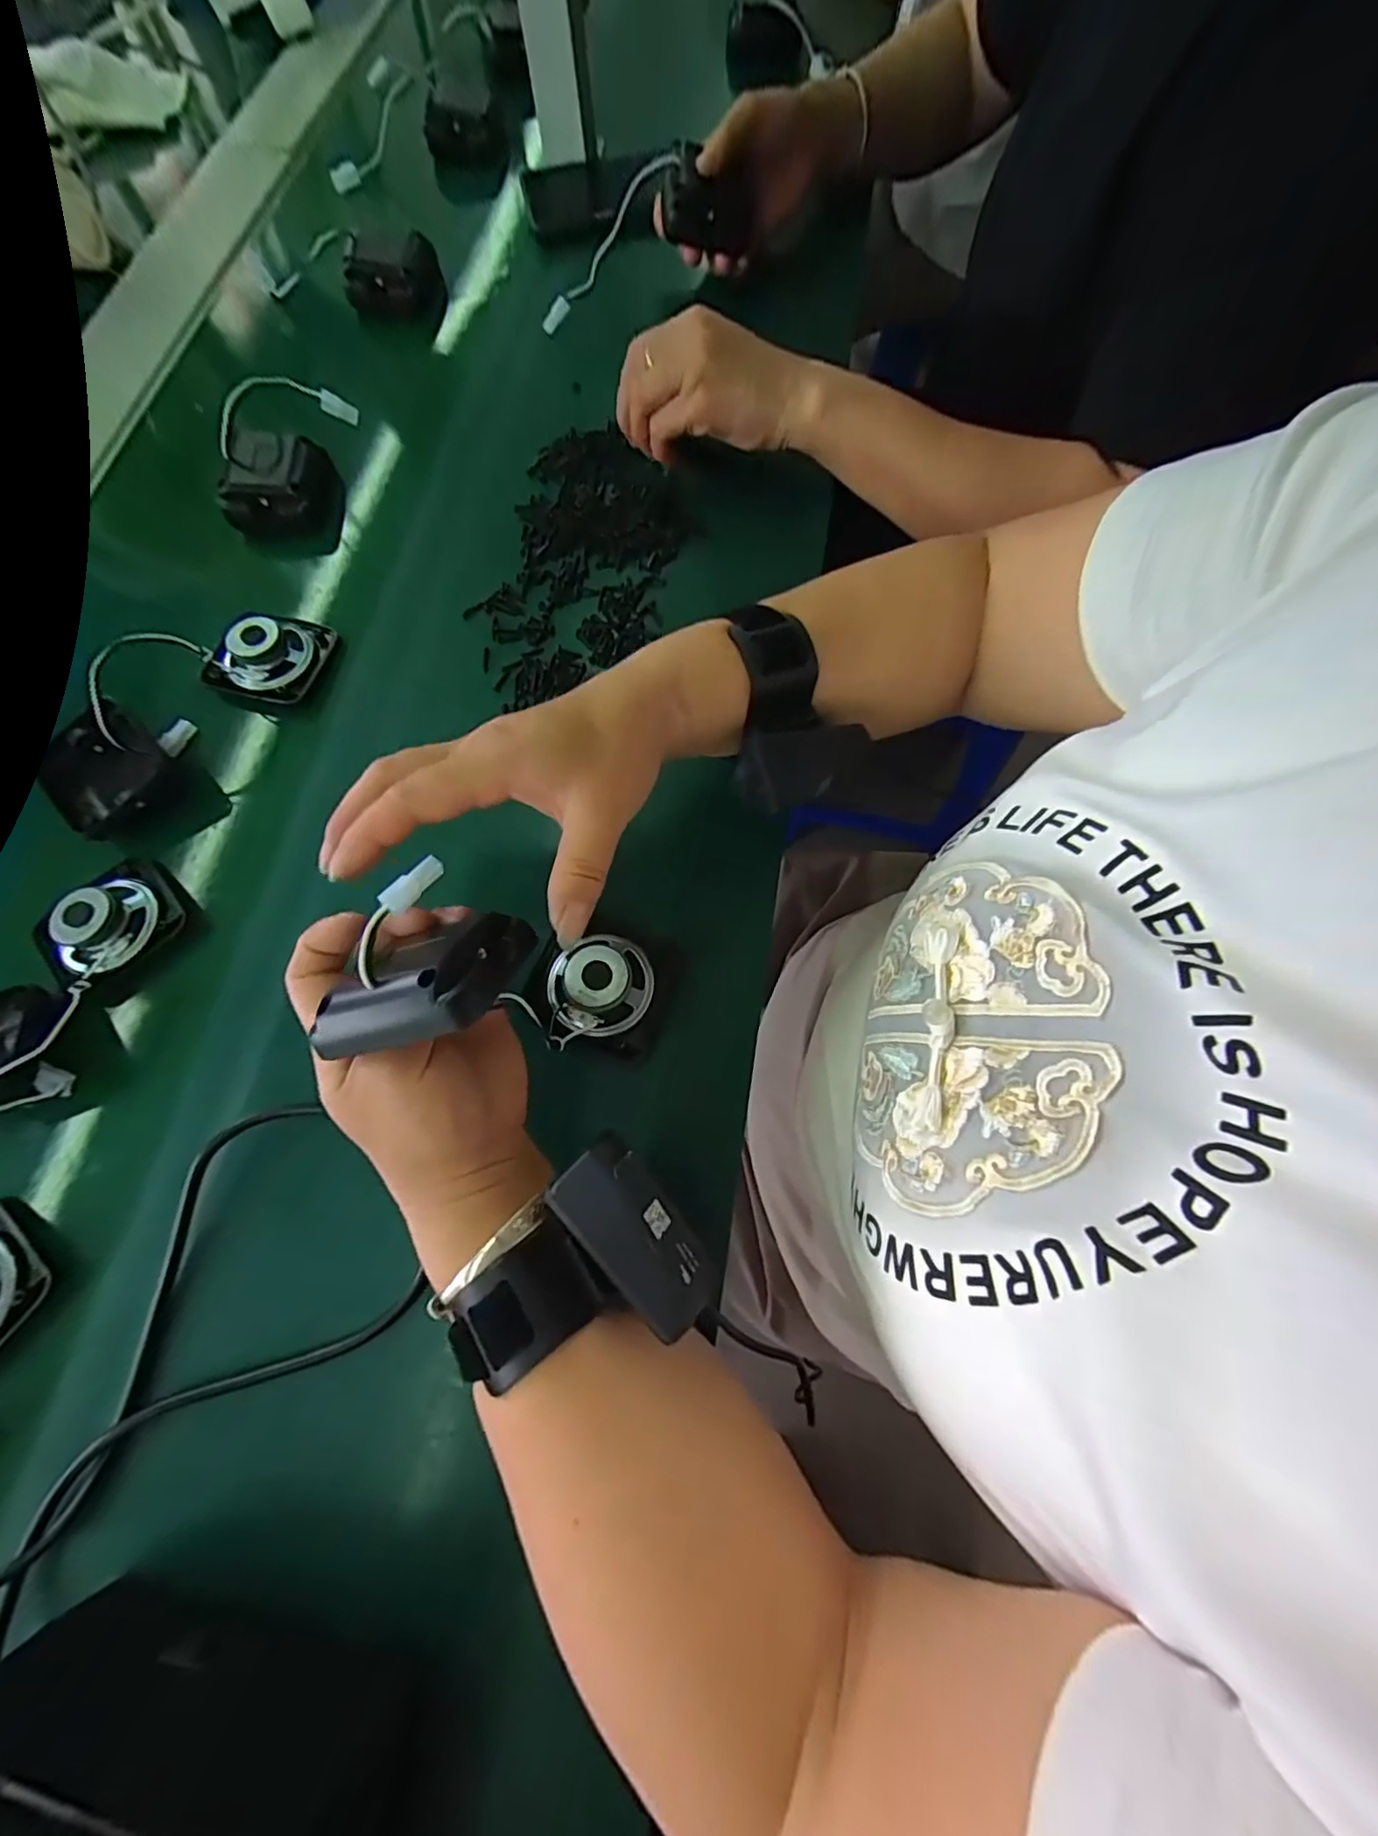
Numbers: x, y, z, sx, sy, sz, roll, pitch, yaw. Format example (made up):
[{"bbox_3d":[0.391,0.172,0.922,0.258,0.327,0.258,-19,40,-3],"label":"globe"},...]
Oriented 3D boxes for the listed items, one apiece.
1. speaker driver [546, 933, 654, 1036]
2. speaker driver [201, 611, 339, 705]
[{"bbox_3d":[-0.045,0.034,0.298,0.052,0.025,0.045,-31,73,-9],"label":"speaker driver"},{"bbox_3d":[-0.271,-0.173,0.382,0.055,0.030,0.066,17,68,-1],"label":"speaker driver"}]

